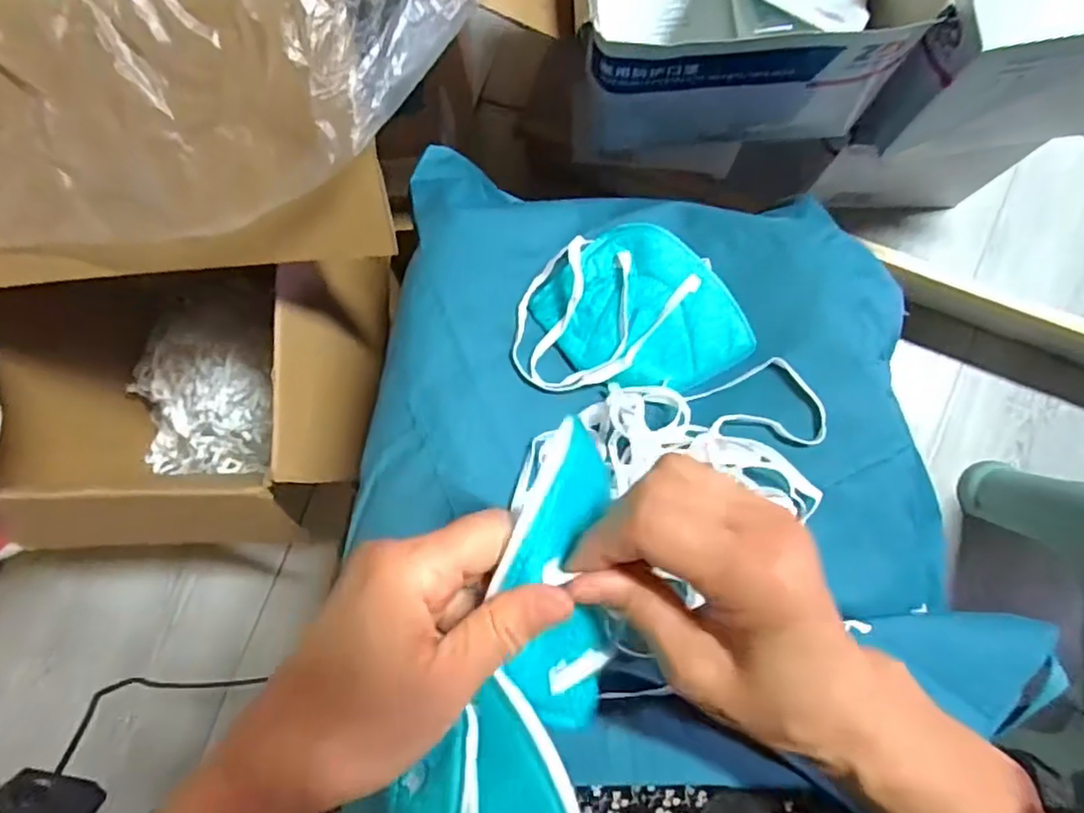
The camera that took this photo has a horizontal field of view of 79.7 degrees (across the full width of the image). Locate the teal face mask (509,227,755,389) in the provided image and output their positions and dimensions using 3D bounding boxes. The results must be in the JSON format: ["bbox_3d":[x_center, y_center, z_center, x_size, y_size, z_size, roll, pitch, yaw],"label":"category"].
[{"bbox_3d":[0.057,-0.066,0.417,0.147,0.025,0.103,0,85,4],"label":"teal face mask"}]

